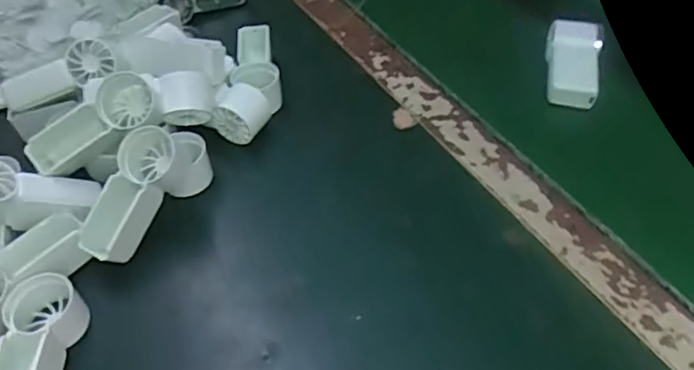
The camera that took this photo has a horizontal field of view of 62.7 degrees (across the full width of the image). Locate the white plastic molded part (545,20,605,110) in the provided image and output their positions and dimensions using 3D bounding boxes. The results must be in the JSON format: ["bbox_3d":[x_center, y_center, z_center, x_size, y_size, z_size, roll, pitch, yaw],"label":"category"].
[{"bbox_3d":[0.207,-0.113,0.520,0.047,0.020,0.091,10,64,11],"label":"white plastic molded part"}]

